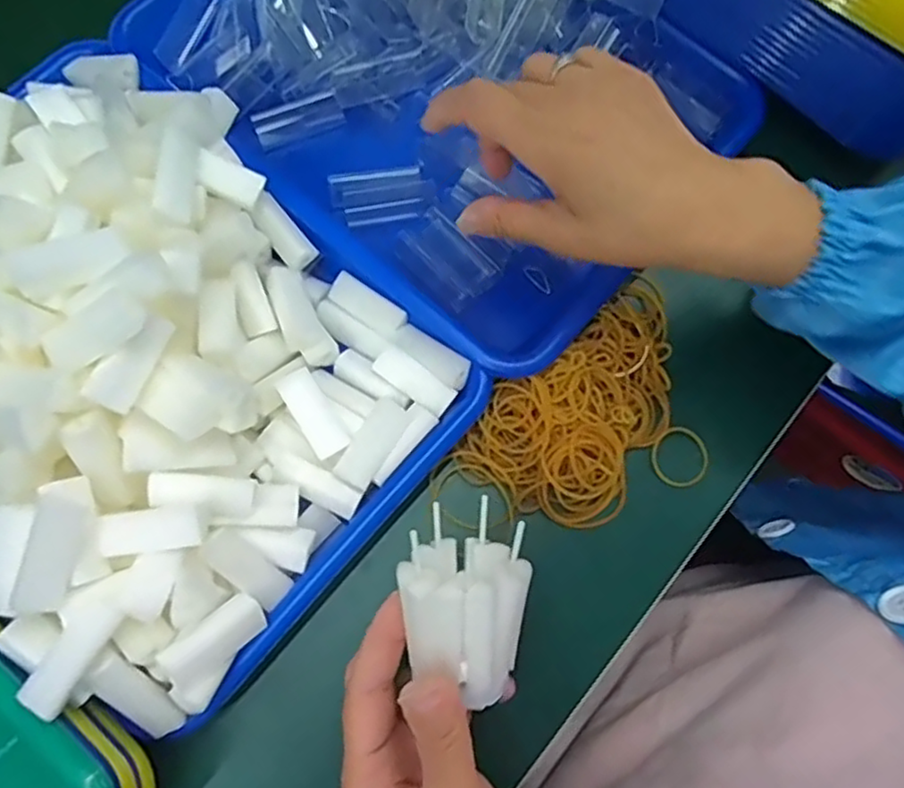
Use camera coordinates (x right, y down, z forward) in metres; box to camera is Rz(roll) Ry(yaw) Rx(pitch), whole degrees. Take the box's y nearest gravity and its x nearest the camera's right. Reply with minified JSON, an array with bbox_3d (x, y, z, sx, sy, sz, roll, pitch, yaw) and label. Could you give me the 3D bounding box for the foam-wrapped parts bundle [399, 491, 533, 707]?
[{"bbox_3d":[0.004,0.079,0.258,0.048,0.035,0.070,12,75,3],"label":"foam-wrapped parts bundle"}]

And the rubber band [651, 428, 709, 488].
[{"bbox_3d":[0.126,0.035,0.367,0.031,0.004,0.032,0,86,-4],"label":"rubber band"}]

